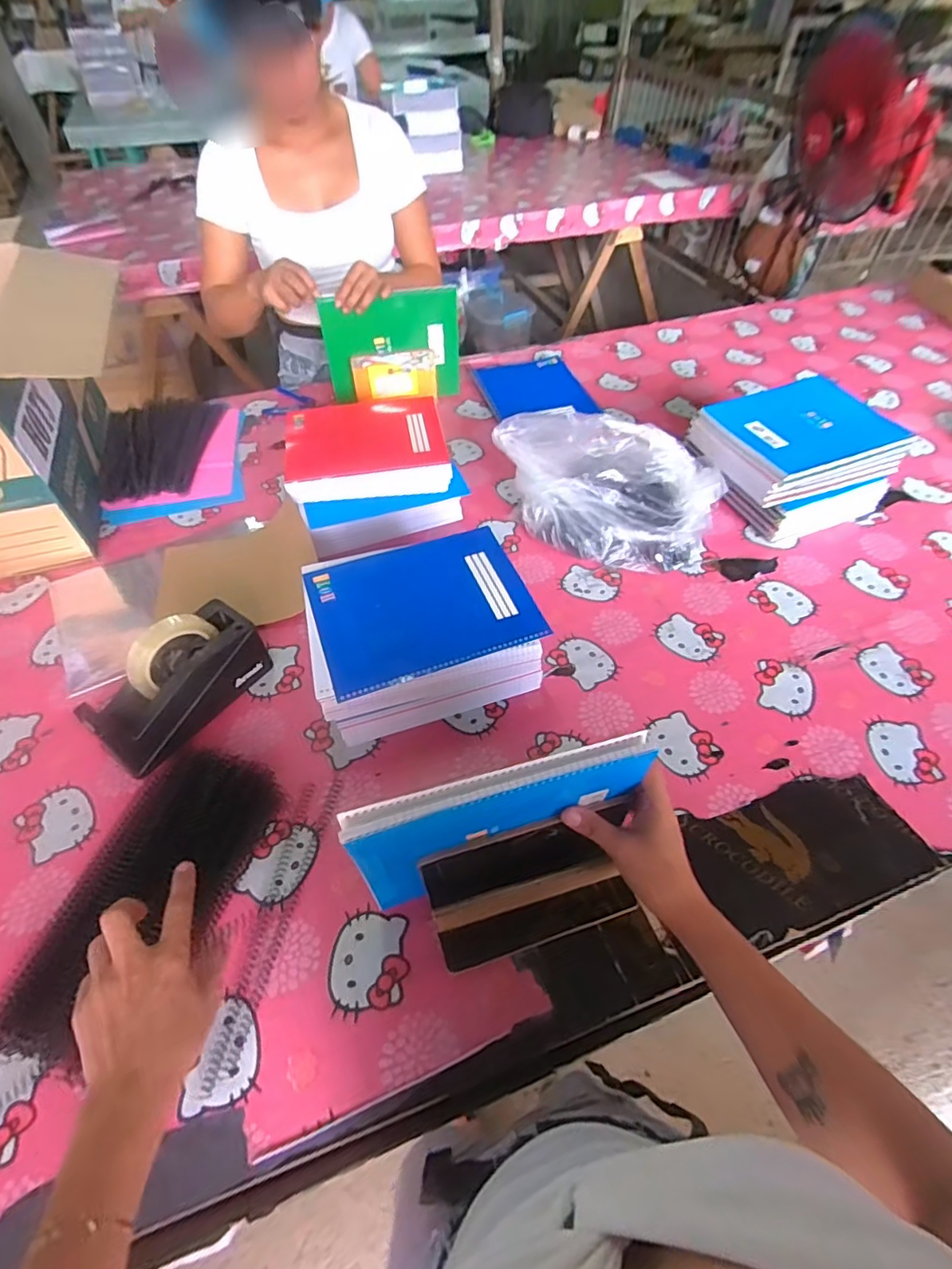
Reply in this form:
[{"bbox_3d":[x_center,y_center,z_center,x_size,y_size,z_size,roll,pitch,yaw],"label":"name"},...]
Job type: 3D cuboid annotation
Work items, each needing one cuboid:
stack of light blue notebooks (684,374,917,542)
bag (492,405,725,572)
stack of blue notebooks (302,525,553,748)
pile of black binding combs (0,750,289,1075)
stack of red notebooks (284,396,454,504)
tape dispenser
[{"bbox_3d":[0.522,-0.290,0.917,0.276,0.125,0.233,-17,53,-12],"label":"stack of light blue notebooks"},{"bbox_3d":[0.192,-0.217,0.834,0.317,0.165,0.162,7,52,6],"label":"bag"},{"bbox_3d":[-0.067,-0.001,0.699,0.257,0.114,0.213,-14,53,-11],"label":"stack of blue notebooks"},{"bbox_3d":[-0.323,0.241,0.555,0.134,0.038,0.286,24,50,19],"label":"pile of black binding combs"},{"bbox_3d":[-0.178,-0.309,0.909,0.249,0.048,0.238,-9,52,-6],"label":"stack of red notebooks"},{"bbox_3d":[-0.346,0.058,0.657,0.075,0.124,0.199,28,57,21],"label":"tape dispenser"}]

